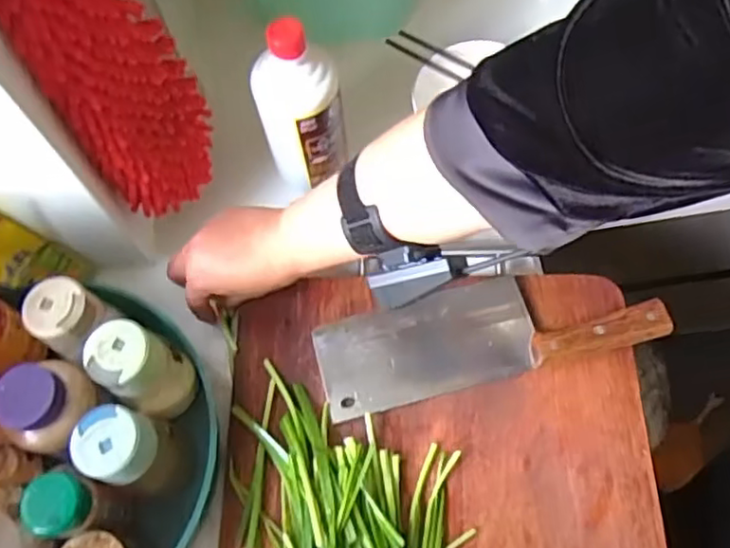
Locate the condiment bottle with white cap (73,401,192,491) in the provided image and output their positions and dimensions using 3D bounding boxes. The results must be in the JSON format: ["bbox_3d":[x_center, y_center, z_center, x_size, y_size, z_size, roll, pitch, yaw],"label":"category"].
[{"bbox_3d":[-0.170,0.129,0.482,0.051,0.086,0.055,22,69,12],"label":"condiment bottle with white cap"}]

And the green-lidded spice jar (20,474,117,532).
[{"bbox_3d":[-0.206,0.171,0.476,0.044,0.087,0.041,-1,66,3],"label":"green-lidded spice jar"}]

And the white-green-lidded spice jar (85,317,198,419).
[{"bbox_3d":[-0.172,0.076,0.509,0.054,0.091,0.051,-1,66,3],"label":"white-green-lidded spice jar"}]

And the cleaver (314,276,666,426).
[{"bbox_3d":[0.104,0.049,0.564,0.290,0.020,0.087,-14,66,-3],"label":"cleaver"}]

